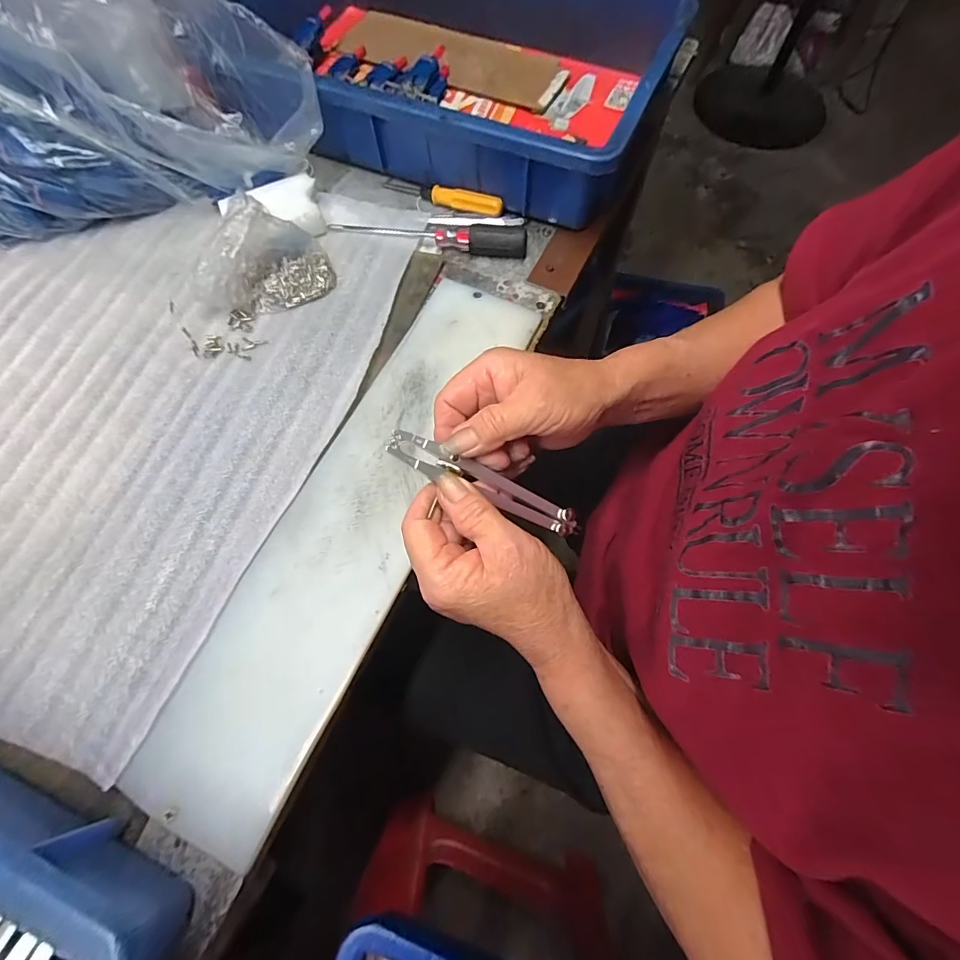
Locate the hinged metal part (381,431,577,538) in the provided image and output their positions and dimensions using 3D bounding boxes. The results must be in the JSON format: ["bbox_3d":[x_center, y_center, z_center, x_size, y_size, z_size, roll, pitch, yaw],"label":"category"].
[{"bbox_3d":[0.005,0.003,0.253,0.119,0.009,0.019,26,67,-19],"label":"hinged metal part"}]

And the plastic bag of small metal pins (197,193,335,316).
[{"bbox_3d":[-0.175,-0.171,0.350,0.105,0.061,0.050,-27,70,-11],"label":"plastic bag of small metal pins"}]

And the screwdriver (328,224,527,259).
[{"bbox_3d":[-0.046,-0.220,0.391,0.173,0.020,0.021,11,67,4],"label":"screwdriver"}]

